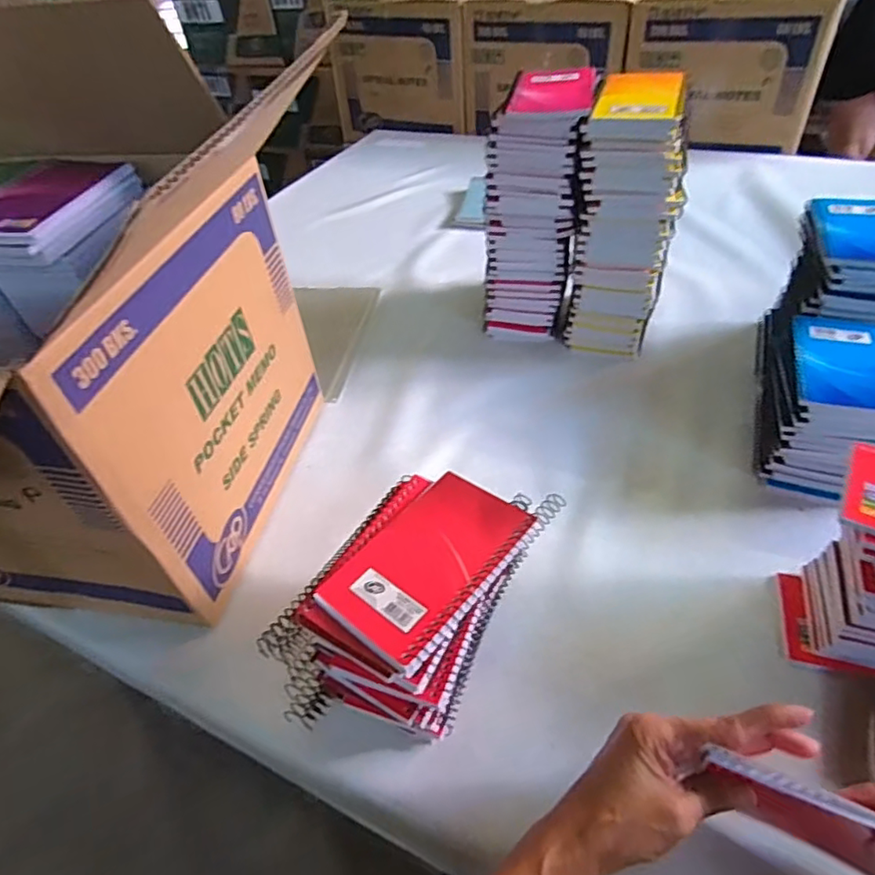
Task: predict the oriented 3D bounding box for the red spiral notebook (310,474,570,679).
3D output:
[{"bbox_3d":[0.001,0.073,0.375,0.084,0.009,0.145,31,55,31],"label":"red spiral notebook"}]

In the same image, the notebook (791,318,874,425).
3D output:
[{"bbox_3d":[0.370,-0.065,0.520,0.086,0.017,0.130,13,48,18],"label":"notebook"}]

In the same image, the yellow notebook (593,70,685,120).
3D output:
[{"bbox_3d":[0.204,-0.345,0.576,0.078,0.007,0.140,10,47,16],"label":"yellow notebook"}]

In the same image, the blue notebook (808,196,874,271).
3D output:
[{"bbox_3d":[0.434,-0.206,0.577,0.095,0.013,0.141,8,46,14],"label":"blue notebook"}]

